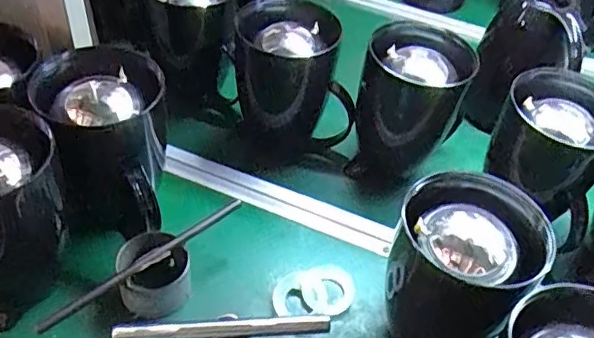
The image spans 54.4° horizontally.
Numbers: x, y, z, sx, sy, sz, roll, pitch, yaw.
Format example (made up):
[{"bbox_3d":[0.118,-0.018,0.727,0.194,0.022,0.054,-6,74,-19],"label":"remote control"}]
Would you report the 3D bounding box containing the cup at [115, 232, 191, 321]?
[{"bbox_3d":[-0.150,0.112,0.609,0.071,0.057,0.078,4,45,-4],"label":"cup"}]

